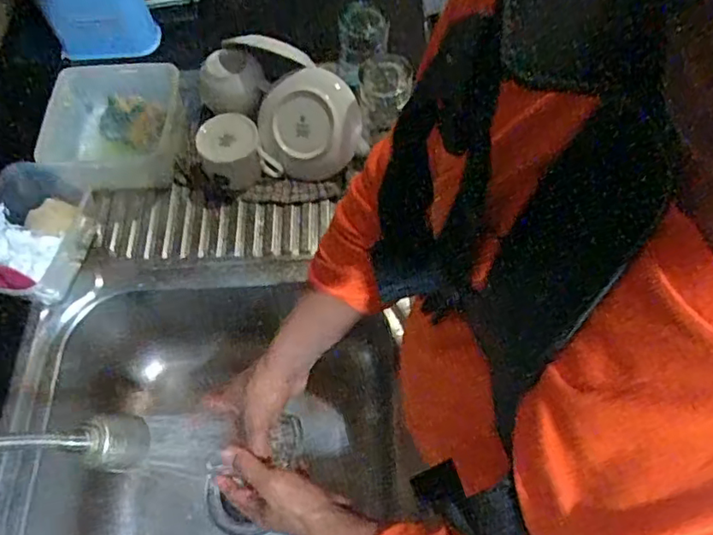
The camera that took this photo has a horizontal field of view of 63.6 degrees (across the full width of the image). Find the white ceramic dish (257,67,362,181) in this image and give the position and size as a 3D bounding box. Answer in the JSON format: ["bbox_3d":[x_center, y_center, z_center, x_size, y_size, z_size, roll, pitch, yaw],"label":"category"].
[{"bbox_3d":[-0.060,-0.188,0.753,0.131,0.032,0.140,-11,102,5],"label":"white ceramic dish"}]

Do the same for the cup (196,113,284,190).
[{"bbox_3d":[-0.158,-0.154,0.766,0.096,0.072,0.078,-15,64,-4],"label":"cup"}]

